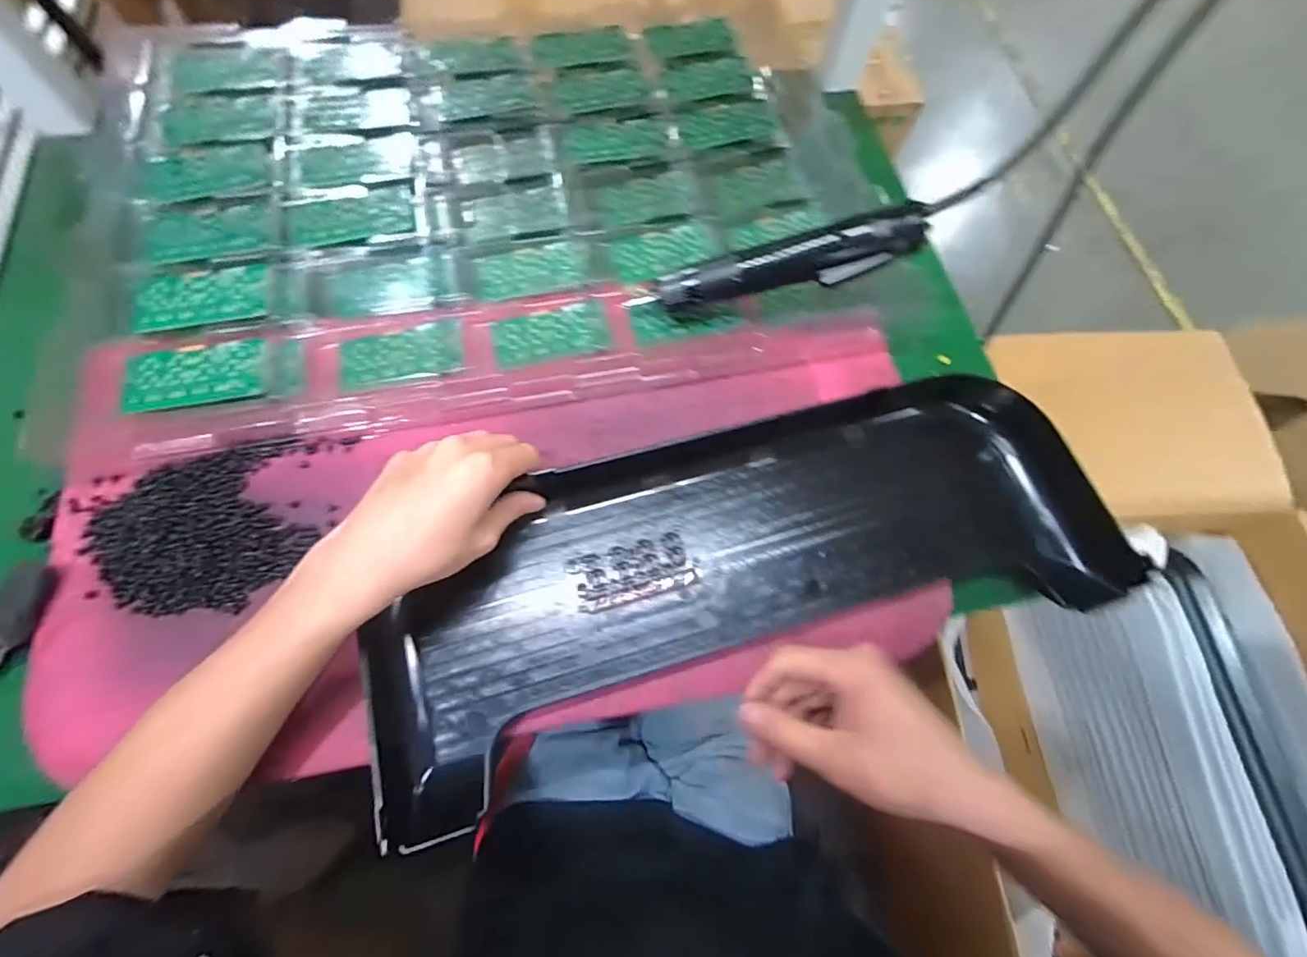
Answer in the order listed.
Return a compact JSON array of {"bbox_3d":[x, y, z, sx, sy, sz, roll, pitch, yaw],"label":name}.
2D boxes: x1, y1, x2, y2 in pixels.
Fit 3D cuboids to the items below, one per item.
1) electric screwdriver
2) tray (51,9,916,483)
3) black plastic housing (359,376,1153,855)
[{"bbox_3d":[0.091,-0.163,0.420,0.215,0.029,0.036,-11,68,13],"label":"electric screwdriver"},{"bbox_3d":[-0.136,-0.266,0.490,0.639,0.030,0.446,-11,69,-6],"label":"tray"},{"bbox_3d":[0.059,0.054,0.381,0.492,0.055,0.193,-17,70,-11],"label":"black plastic housing"}]

